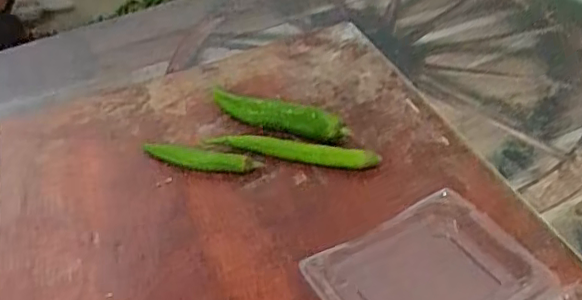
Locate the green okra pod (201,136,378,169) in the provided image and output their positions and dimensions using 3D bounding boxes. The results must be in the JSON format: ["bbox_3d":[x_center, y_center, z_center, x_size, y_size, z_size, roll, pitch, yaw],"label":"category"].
[{"bbox_3d":[-0.001,0.000,0.536,0.155,0.015,0.020,9,41,19],"label":"green okra pod"}]

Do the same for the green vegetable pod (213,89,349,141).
[{"bbox_3d":[-0.015,-0.030,0.566,0.143,0.030,0.024,18,45,28],"label":"green vegetable pod"}]

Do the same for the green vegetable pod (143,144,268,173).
[{"bbox_3d":[-0.082,0.008,0.547,0.108,0.011,0.022,7,40,16],"label":"green vegetable pod"}]

